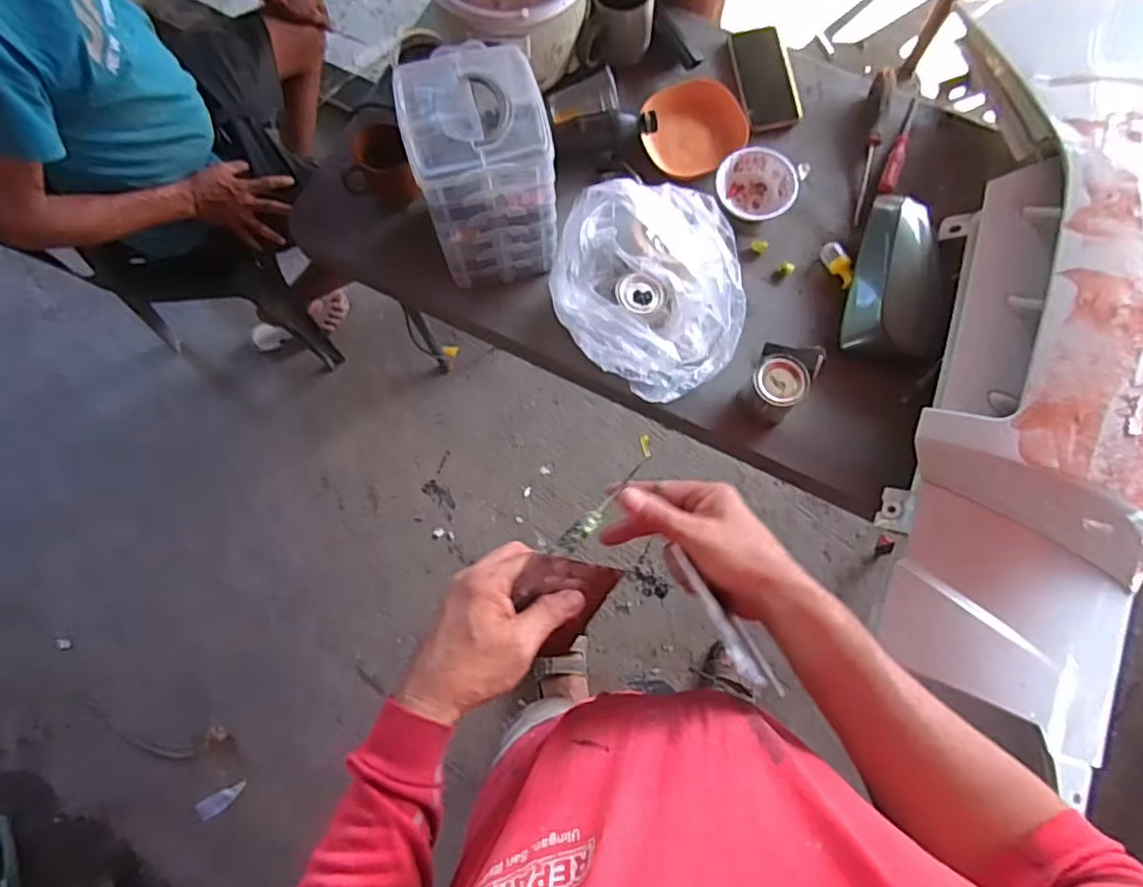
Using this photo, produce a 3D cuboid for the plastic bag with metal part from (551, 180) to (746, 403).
[{"bbox_3d":[0.101,-0.180,0.773,0.228,0.170,0.229,-13,77,-2],"label":"plastic bag with metal part"}]

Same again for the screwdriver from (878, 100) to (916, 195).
[{"bbox_3d":[0.466,-0.419,0.909,0.023,0.017,0.151,23,79,7],"label":"screwdriver"}]

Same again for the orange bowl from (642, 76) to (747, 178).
[{"bbox_3d":[0.178,-0.448,0.927,0.142,0.050,0.138,0,77,1],"label":"orange bowl"}]

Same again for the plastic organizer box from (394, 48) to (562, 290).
[{"bbox_3d":[-0.106,-0.331,0.786,0.150,0.211,0.171,-12,77,-1],"label":"plastic organizer box"}]

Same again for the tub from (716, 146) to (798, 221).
[{"bbox_3d":[0.259,-0.364,0.900,0.111,0.045,0.102,0,77,1],"label":"tub"}]

